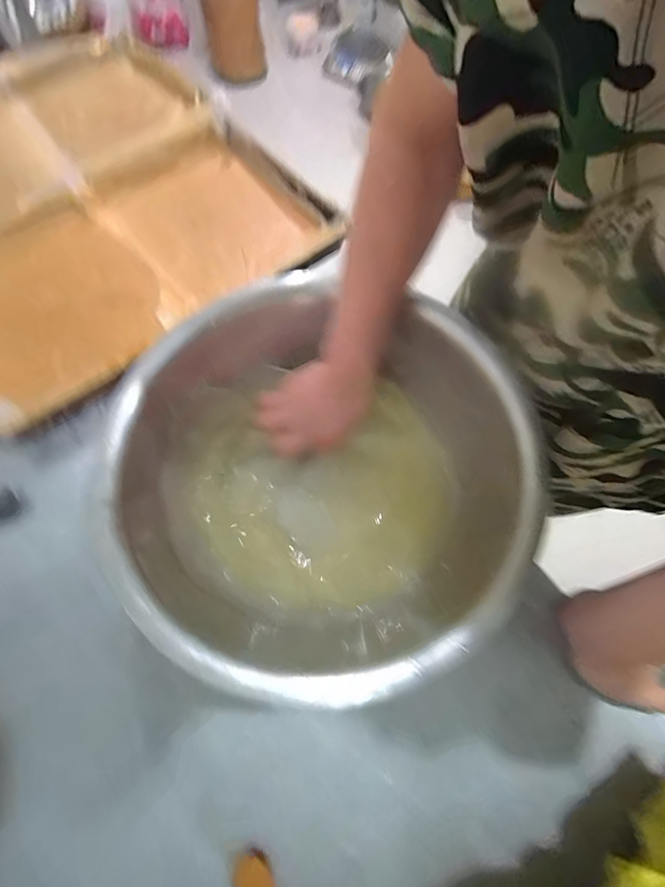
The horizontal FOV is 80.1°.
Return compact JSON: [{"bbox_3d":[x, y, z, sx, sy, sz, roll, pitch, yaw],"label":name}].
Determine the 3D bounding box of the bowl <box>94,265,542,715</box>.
[{"bbox_3d":[0.000,0.013,0.457,0.401,0.142,0.421,1,64,-2],"label":"bowl"}]

